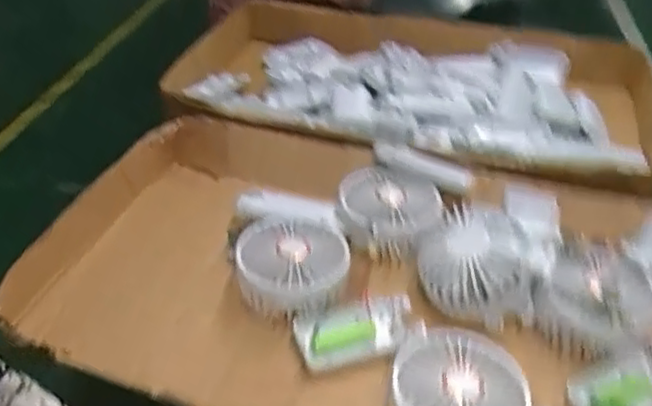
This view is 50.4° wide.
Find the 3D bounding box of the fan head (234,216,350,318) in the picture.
[{"bbox_3d":[-0.026,0.042,0.539,0.083,0.031,0.094,6,37,1],"label":"fan head"}]

